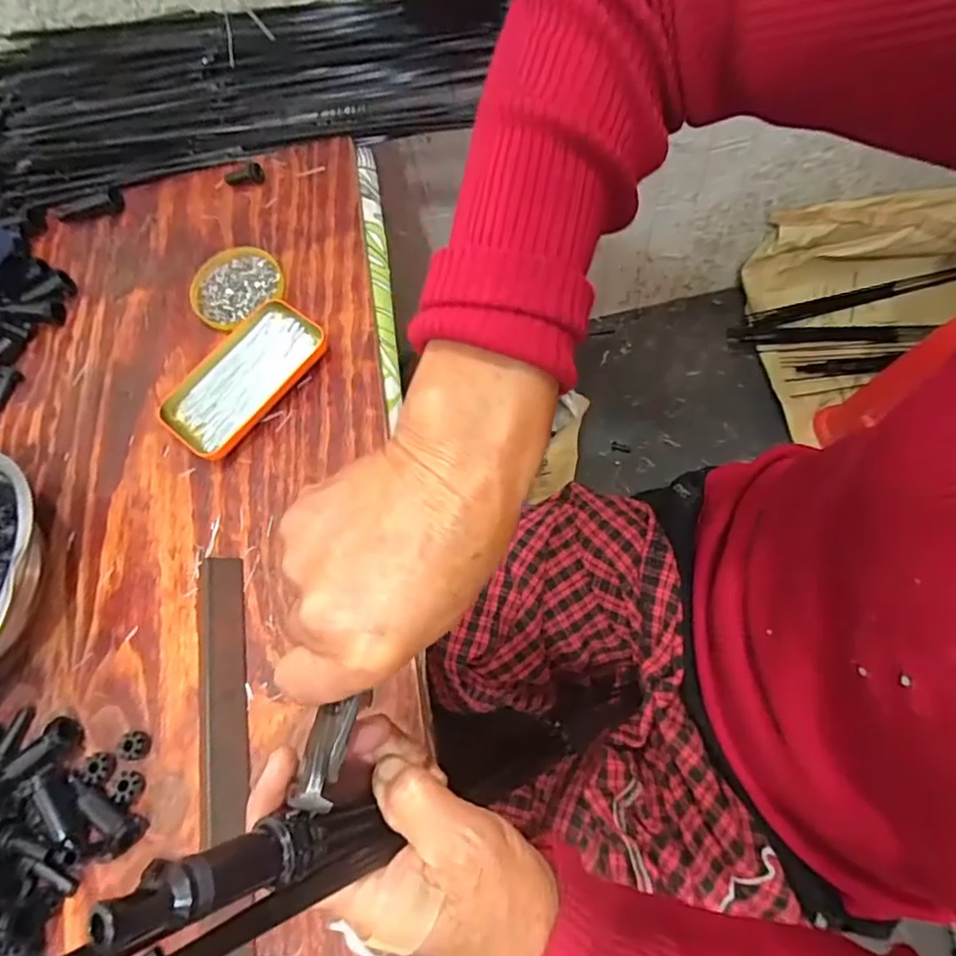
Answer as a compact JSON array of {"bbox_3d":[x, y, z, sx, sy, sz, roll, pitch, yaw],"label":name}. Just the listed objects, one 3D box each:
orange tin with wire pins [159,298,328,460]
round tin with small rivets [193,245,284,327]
[{"bbox_3d":[-0.194,-0.084,0.506,0.077,0.018,0.139,35,77,19],"label":"orange tin with wire pins"},{"bbox_3d":[-0.220,-0.175,0.556,0.082,0.013,0.074,-35,68,-6],"label":"round tin with small rivets"}]

